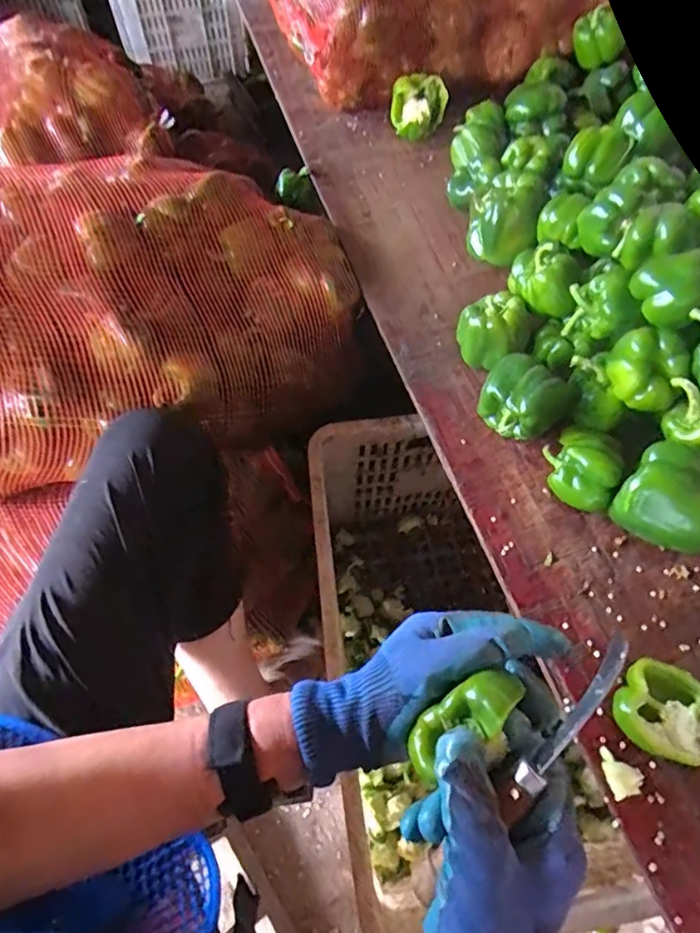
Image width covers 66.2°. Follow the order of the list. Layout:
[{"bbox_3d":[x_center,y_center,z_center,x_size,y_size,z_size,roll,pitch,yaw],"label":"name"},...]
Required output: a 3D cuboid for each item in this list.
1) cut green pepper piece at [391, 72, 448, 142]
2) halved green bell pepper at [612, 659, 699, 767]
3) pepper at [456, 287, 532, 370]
[{"bbox_3d":[0.108,-0.566,0.848,0.065,0.071,0.079,39,66,18],"label":"cut green pepper piece"},{"bbox_3d":[0.249,0.196,0.435,0.068,0.025,0.069,1,60,-1],"label":"halved green bell pepper"},{"bbox_3d":[0.165,-0.148,0.620,0.070,0.076,0.079,-24,64,-14],"label":"pepper"}]

